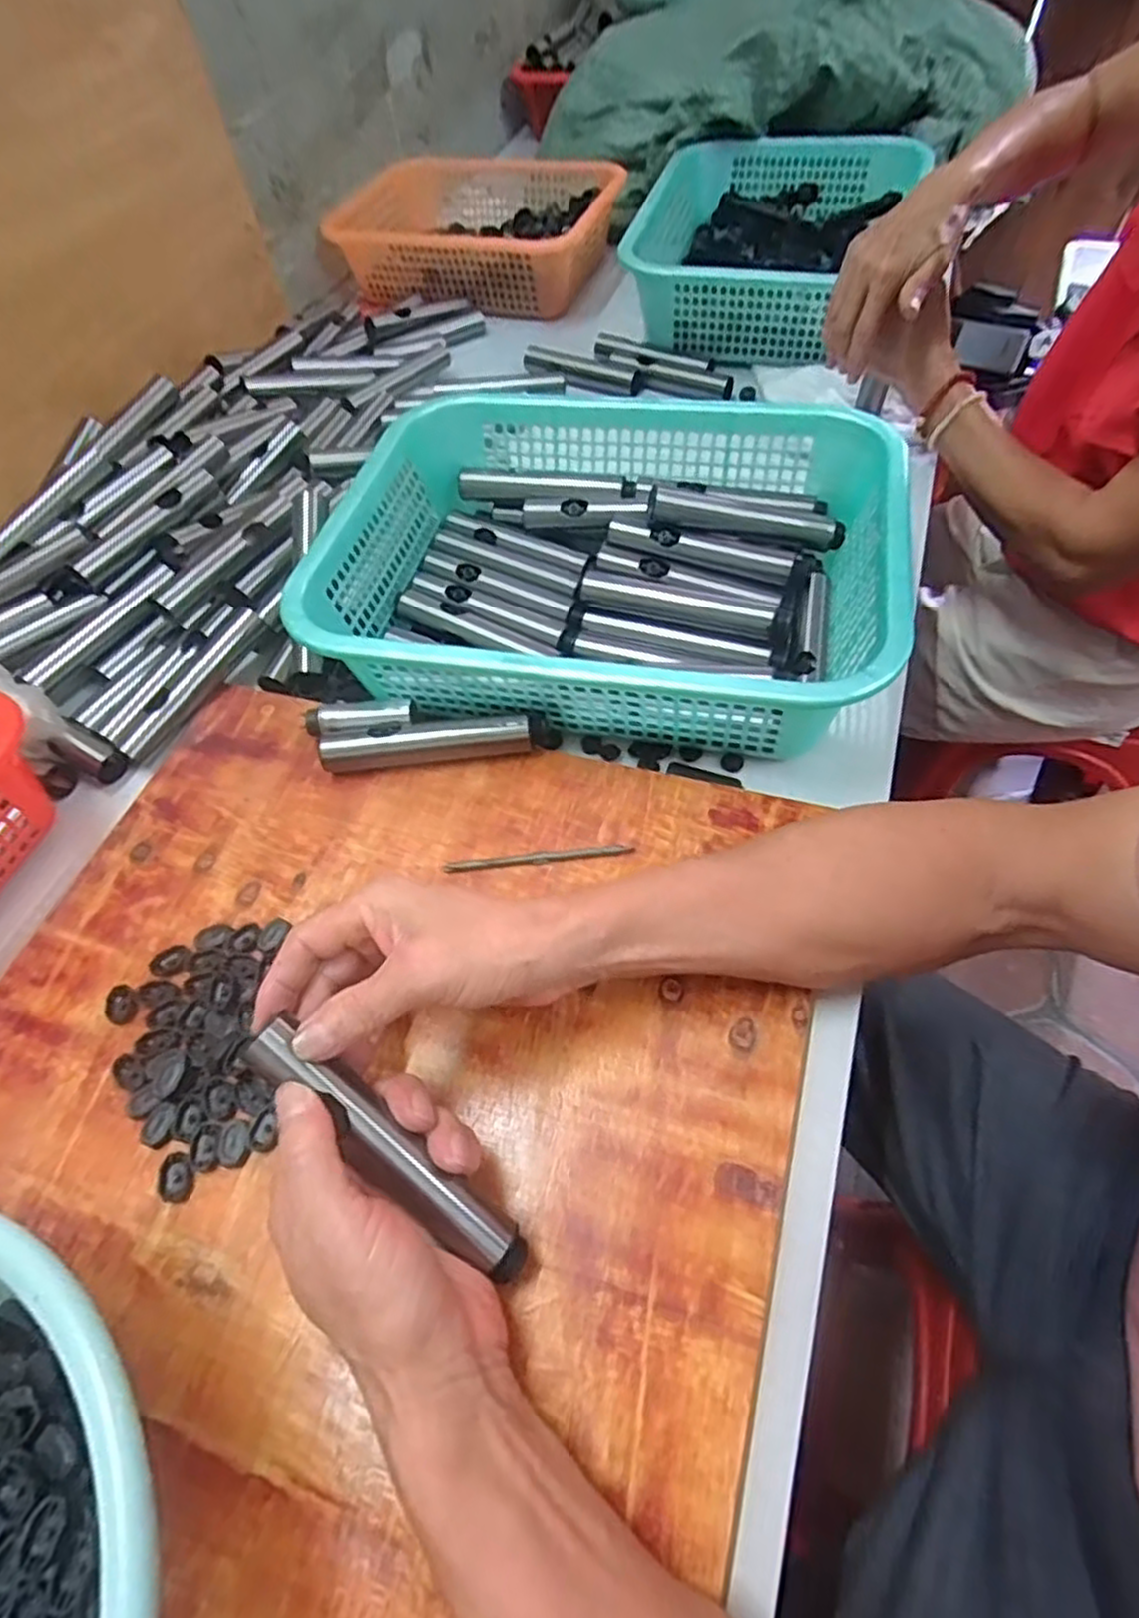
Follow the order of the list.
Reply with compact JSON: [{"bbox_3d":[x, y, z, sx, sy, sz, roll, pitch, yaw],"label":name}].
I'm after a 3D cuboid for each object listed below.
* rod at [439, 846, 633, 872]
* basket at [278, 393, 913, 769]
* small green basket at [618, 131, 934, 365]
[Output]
[{"bbox_3d":[-0.020,0.030,0.449,0.115,0.005,0.007,-4,56,0],"label":"rod"},{"bbox_3d":[0.024,-0.175,0.531,0.380,0.097,0.289,8,58,10],"label":"basket"},{"bbox_3d":[0.227,-0.648,0.843,0.304,0.106,0.355,11,59,12],"label":"small green basket"}]

